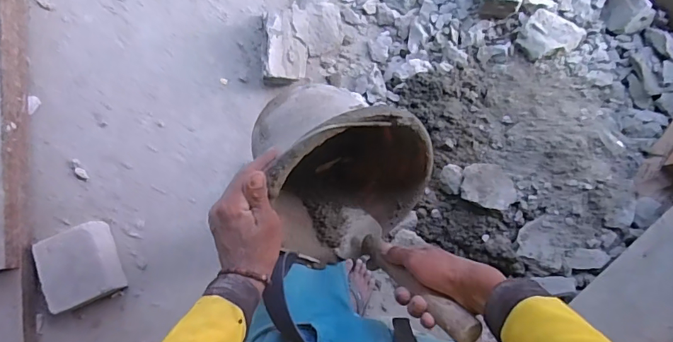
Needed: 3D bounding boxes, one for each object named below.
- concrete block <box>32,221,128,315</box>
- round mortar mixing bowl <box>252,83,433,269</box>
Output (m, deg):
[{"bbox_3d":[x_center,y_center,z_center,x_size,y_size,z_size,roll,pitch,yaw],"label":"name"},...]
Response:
[{"bbox_3d":[-0.698,0.260,1.212,0.182,0.120,0.204,-22,81,-4],"label":"concrete block"},{"bbox_3d":[-0.019,-0.024,0.630,0.227,0.250,0.227,-32,51,-10],"label":"round mortar mixing bowl"}]

